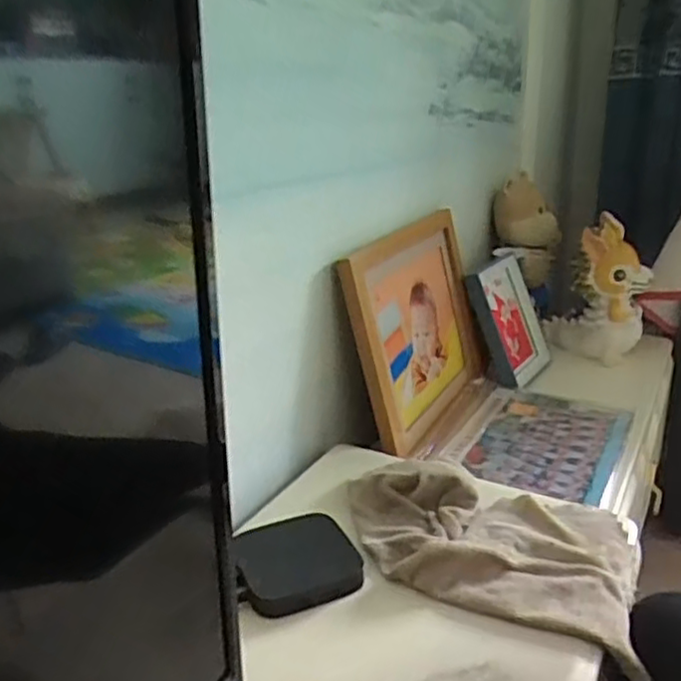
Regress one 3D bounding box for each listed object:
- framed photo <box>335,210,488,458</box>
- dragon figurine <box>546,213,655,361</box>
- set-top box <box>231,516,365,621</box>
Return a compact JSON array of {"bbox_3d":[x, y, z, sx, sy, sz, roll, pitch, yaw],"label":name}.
[{"bbox_3d":[0.114,-0.023,0.930,0.035,0.257,0.312,-5,20,37],"label":"framed photo"},{"bbox_3d":[0.436,-0.078,1.181,0.162,0.230,0.096,5,20,16],"label":"dragon figurine"},{"bbox_3d":[-0.039,0.183,0.596,0.101,0.019,0.103,-8,21,-21],"label":"set-top box"}]

